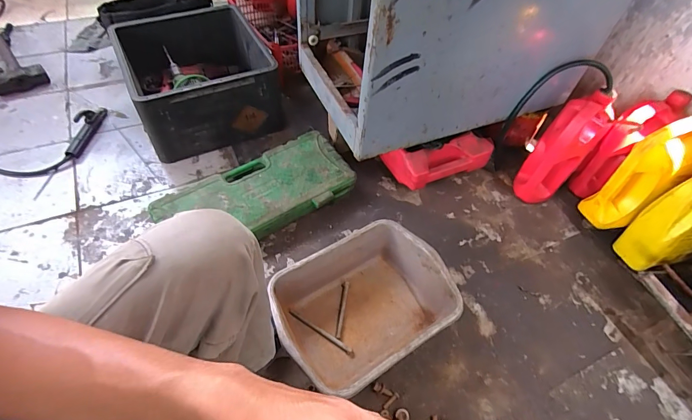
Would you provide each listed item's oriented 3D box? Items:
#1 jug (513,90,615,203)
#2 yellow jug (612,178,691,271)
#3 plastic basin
[{"bbox_3d":[0.561,-0.149,0.979,0.150,0.298,0.115,-36,64,-28],"label":"jug"},{"bbox_3d":[0.795,0.024,0.857,0.169,0.312,0.105,-6,54,-10],"label":"yellow jug"},{"bbox_3d":[0.035,0.199,0.777,0.347,0.124,0.262,-25,60,-22],"label":"plastic basin"}]

